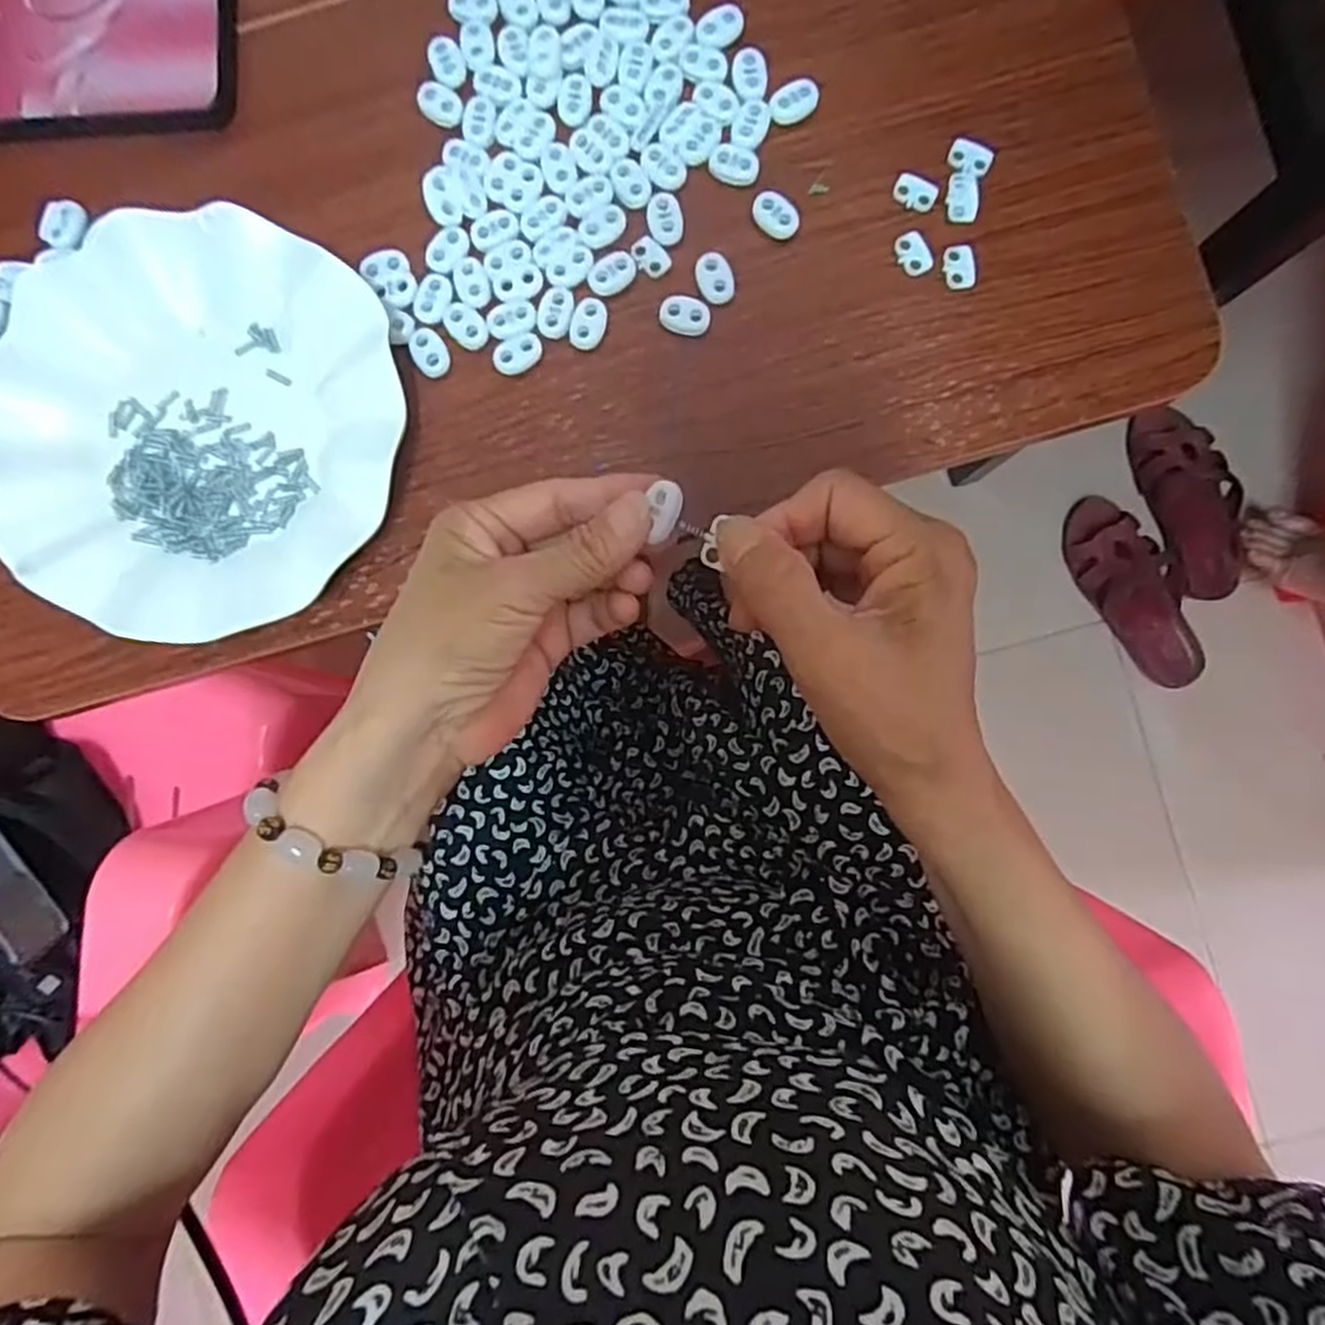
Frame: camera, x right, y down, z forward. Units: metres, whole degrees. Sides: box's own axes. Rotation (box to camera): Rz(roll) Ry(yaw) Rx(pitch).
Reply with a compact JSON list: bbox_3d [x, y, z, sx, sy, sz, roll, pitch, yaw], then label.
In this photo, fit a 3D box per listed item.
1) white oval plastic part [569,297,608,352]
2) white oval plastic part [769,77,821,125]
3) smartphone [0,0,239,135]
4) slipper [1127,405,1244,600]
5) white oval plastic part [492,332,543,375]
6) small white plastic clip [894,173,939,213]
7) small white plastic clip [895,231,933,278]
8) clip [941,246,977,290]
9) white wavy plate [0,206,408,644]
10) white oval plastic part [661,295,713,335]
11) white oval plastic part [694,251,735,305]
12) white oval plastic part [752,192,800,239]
[{"bbox_3d":[-0.033,-0.154,0.342,0.015,0.004,0.023,19,90,2],"label":"white oval plastic part"},{"bbox_3d":[0.059,-0.253,0.340,0.024,0.005,0.015,-26,88,1],"label":"white oval plastic part"},{"bbox_3d":[-0.285,-0.289,0.351,0.164,0.015,0.078,-1,89,2],"label":"smartphone"},{"bbox_3d":[0.571,-0.177,0.808,0.090,0.047,0.217,-13,89,0],"label":"slipper"},{"bbox_3d":[-0.066,-0.141,0.343,0.023,0.006,0.014,-33,88,1],"label":"white oval plastic part"},{"bbox_3d":[0.113,-0.211,0.337,0.019,0.004,0.014,28,90,2],"label":"small white plastic clip"},{"bbox_3d":[0.112,-0.183,0.338,0.013,0.004,0.020,-21,89,2],"label":"small white plastic clip"},{"bbox_3d":[0.133,-0.177,0.336,0.013,0.004,0.019,-9,89,2],"label":"clip"},{"bbox_3d":[-0.207,-0.103,0.334,0.183,0.024,0.178,0,89,2],"label":"white wavy plate"},{"bbox_3d":[0.011,-0.157,0.341,0.023,0.007,0.016,8,90,2],"label":"white oval plastic part"},{"bbox_3d":[0.024,-0.173,0.341,0.016,0.004,0.022,-16,89,2],"label":"white oval plastic part"},{"bbox_3d":[0.051,-0.202,0.341,0.023,0.006,0.016,44,91,2],"label":"white oval plastic part"}]

